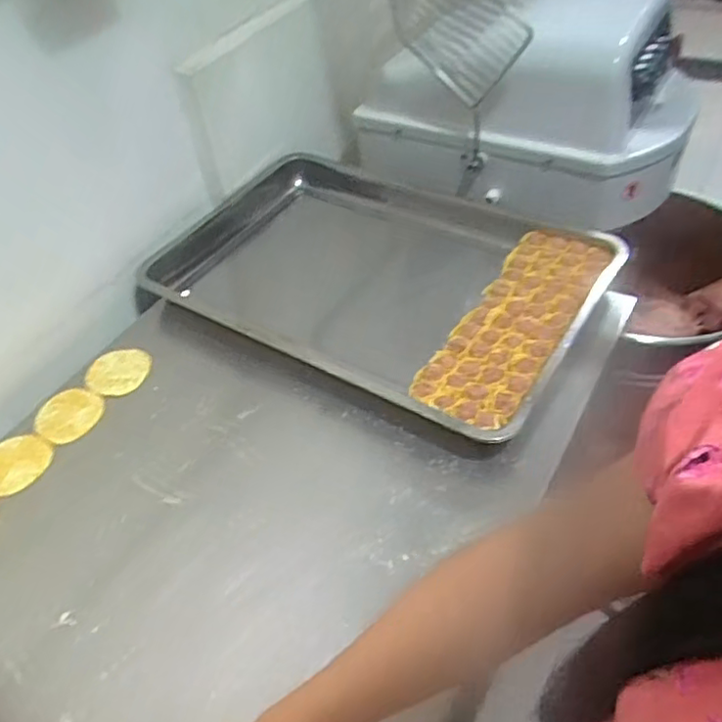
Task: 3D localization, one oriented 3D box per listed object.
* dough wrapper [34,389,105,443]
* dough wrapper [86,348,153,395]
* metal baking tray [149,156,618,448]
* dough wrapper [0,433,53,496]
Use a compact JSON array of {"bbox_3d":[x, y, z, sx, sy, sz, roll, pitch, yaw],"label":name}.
[{"bbox_3d":[-0.373,0.069,0.817,0.079,0.005,0.080,-3,48,4],"label":"dough wrapper"},{"bbox_3d":[-0.328,0.013,0.864,0.083,0.007,0.086,-3,48,4],"label":"dough wrapper"},{"bbox_3d":[0.009,-0.137,0.933,0.636,0.065,0.428,24,55,25],"label":"metal baking tray"},{"bbox_3d":[-0.422,0.122,0.774,0.083,0.009,0.085,30,58,29],"label":"dough wrapper"}]

